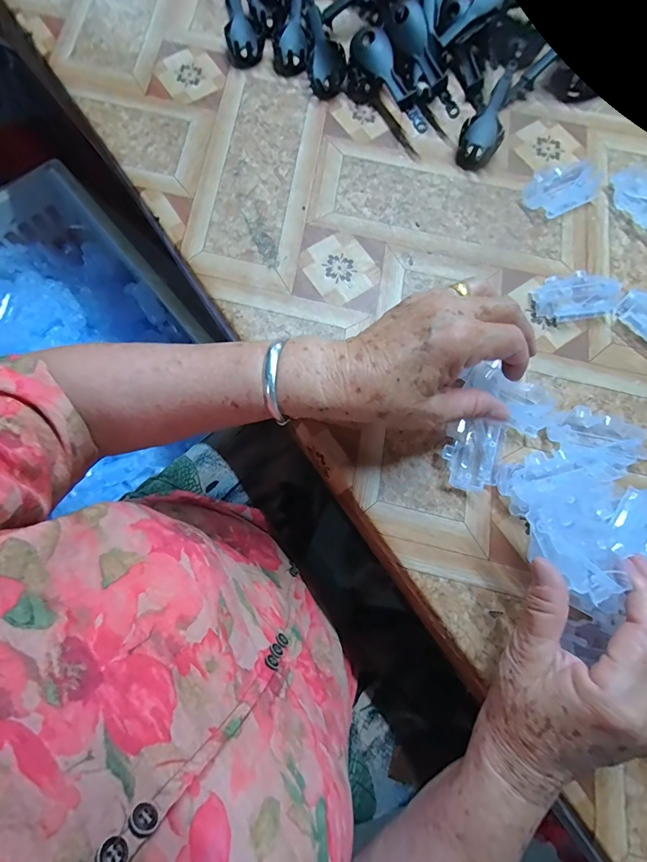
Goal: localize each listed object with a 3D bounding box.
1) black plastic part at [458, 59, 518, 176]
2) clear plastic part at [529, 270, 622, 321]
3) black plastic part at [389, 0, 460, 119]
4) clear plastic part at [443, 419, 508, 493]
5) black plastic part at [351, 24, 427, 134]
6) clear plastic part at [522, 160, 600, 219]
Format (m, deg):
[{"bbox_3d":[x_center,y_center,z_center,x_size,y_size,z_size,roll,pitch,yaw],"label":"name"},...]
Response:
[{"bbox_3d":[0.161,-0.300,0.375,0.035,0.017,0.123,26,78,4],"label":"black plastic part"},{"bbox_3d":[0.212,-0.113,0.333,0.067,0.012,0.040,-5,78,-3],"label":"clear plastic part"},{"bbox_3d":[0.094,-0.341,0.367,0.034,0.025,0.117,-28,93,-7],"label":"black plastic part"},{"bbox_3d":[0.113,0.016,0.302,0.040,0.014,0.057,25,78,4],"label":"clear plastic part"},{"bbox_3d":[0.060,-0.318,0.364,0.030,0.023,0.114,-26,80,-7],"label":"black plastic part"},{"bbox_3d":[0.218,-0.223,0.363,0.068,0.010,0.046,-24,79,-6],"label":"clear plastic part"}]

